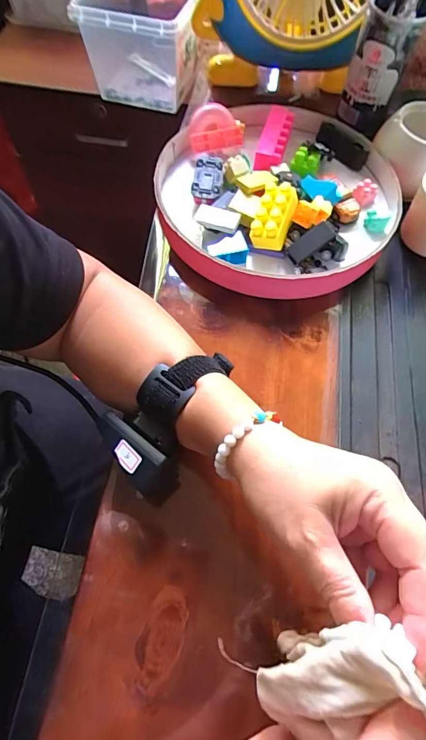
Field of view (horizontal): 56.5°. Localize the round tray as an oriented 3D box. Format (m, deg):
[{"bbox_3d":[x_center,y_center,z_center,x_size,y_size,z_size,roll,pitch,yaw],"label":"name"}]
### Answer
[{"bbox_3d":[0.069,-0.197,0.433,0.251,0.054,0.255,0,64,-1],"label":"round tray"}]

